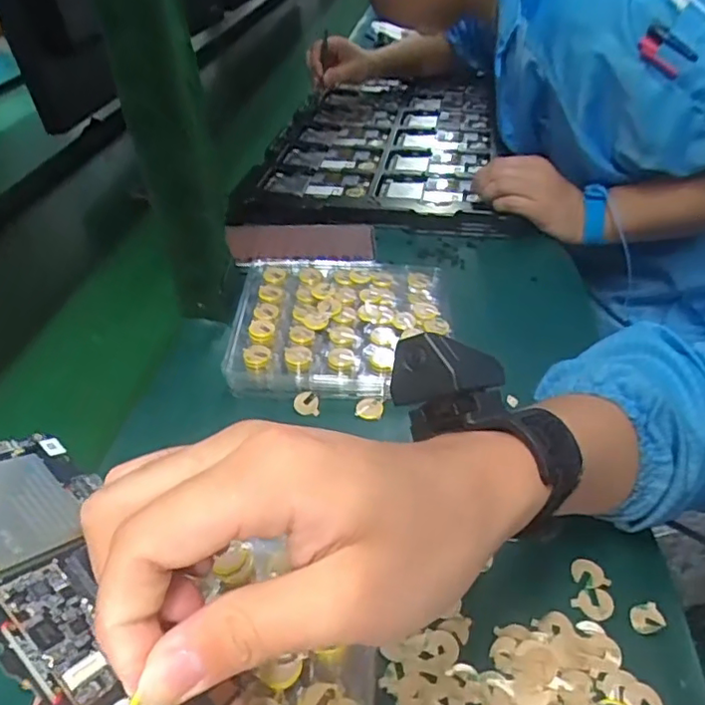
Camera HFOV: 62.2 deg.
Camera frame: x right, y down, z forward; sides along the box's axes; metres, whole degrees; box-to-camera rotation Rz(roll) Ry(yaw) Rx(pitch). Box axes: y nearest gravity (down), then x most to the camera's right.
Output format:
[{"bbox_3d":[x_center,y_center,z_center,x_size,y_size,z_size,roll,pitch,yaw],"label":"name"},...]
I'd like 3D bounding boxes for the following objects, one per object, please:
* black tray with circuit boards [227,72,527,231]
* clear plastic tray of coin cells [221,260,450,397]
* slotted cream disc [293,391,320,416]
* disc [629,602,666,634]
[{"bbox_3d":[0.048,-0.292,0.791,0.294,0.031,0.466,4,40,9],"label":"black tray with circuit boards"},{"bbox_3d":[-0.011,-0.029,0.478,0.163,0.021,0.149,1,45,1],"label":"clear plastic tray of coin cells"},{"bbox_3d":[-0.033,0.038,0.430,0.019,0.017,0.004,4,-5,7],"label":"slotted cream disc"},{"bbox_3d":[0.157,0.142,0.312,0.018,0.004,0.015,-9,40,-7],"label":"disc"}]

